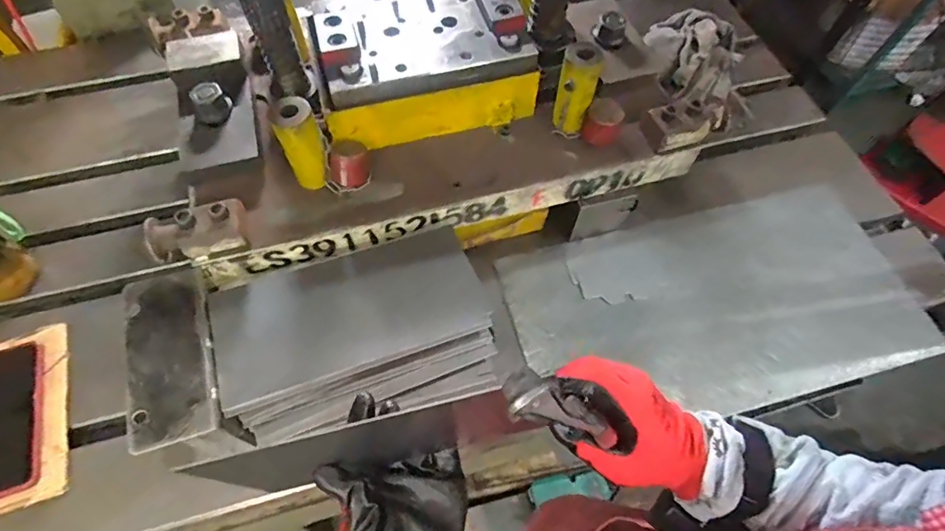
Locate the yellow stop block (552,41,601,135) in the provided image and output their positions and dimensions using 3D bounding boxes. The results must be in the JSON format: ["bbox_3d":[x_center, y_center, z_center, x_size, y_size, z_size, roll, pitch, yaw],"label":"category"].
[{"bbox_3d":[0.113,-0.192,0.551,0.041,0.094,0.037,10,61,5],"label":"yellow stop block"}]

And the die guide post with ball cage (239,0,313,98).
[{"bbox_3d":[-0.197,-0.236,0.500,0.039,0.140,0.032,-7,61,-5],"label":"die guide post with ball cage"}]

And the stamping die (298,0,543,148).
[{"bbox_3d":[-0.058,-0.242,0.579,0.228,0.096,0.166,-12,61,-7],"label":"stamping die"}]

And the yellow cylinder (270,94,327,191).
[{"bbox_3d":[-0.173,-0.121,0.515,0.041,0.094,0.040,-21,63,-12],"label":"yellow cylinder"}]

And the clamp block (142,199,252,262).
[{"bbox_3d":[-0.271,-0.032,0.492,0.093,0.046,0.043,-16,62,-9],"label":"clamp block"}]

